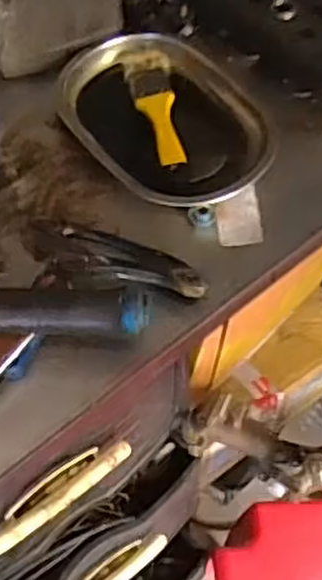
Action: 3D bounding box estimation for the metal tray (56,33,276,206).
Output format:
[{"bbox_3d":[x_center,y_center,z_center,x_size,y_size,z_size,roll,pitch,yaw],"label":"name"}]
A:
[{"bbox_3d":[0.008,-0.162,0.704,0.212,0.033,0.159,39,68,21],"label":"metal tray"}]

